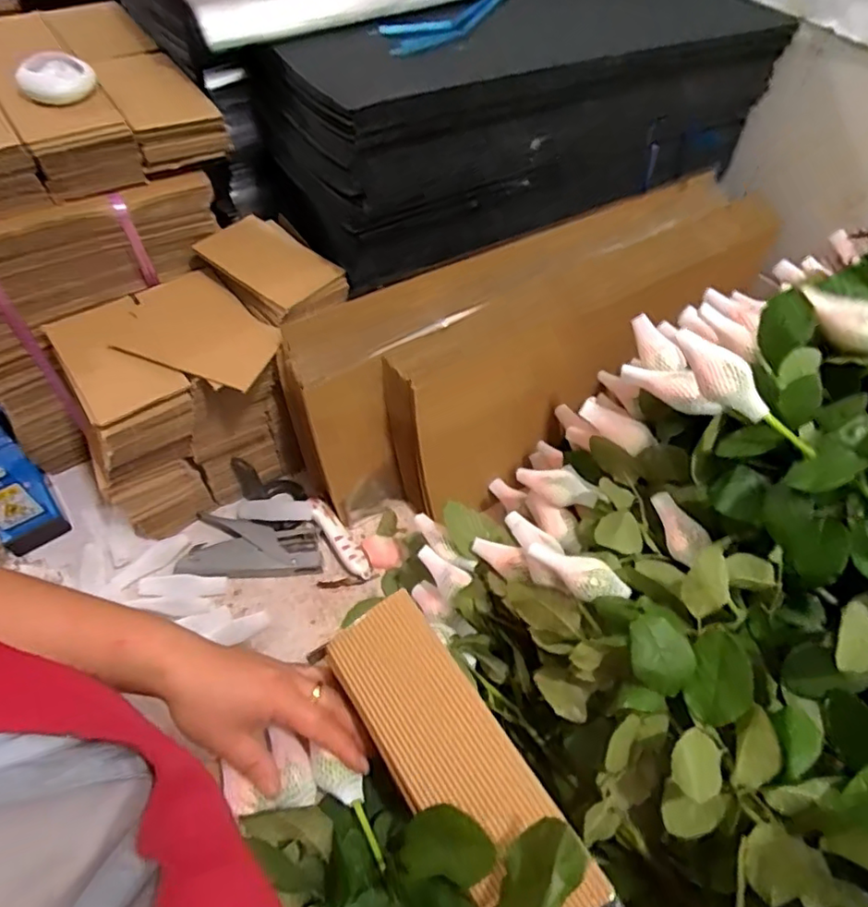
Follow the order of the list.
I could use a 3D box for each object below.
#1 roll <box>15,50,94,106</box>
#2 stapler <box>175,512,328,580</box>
[{"bbox_3d":[-0.333,-0.331,0.513,0.059,0.021,0.059,-23,60,-17],"label":"roll"},{"bbox_3d":[-0.196,0.103,0.640,0.144,0.025,0.072,5,56,0],"label":"stapler"}]

